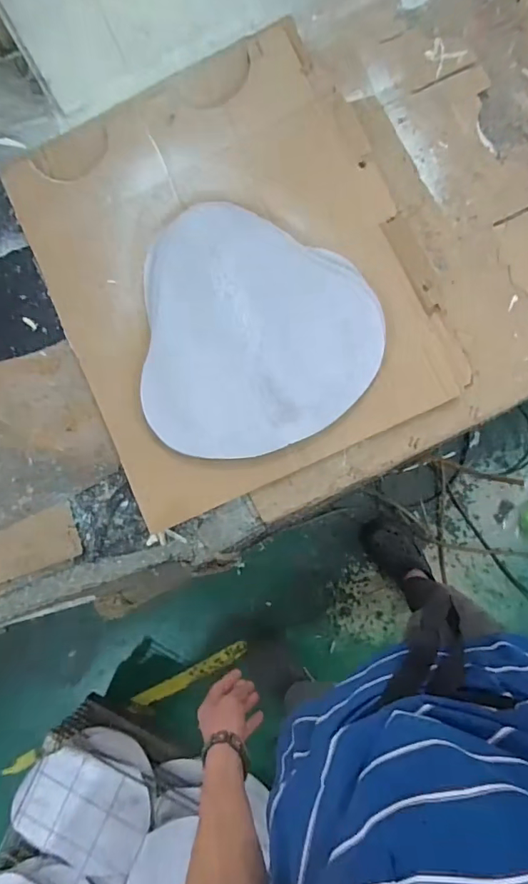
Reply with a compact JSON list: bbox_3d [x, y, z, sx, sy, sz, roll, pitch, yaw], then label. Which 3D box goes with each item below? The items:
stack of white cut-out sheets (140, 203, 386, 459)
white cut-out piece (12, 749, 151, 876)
[{"bbox_3d":[-0.007,-0.157,0.668,0.334,0.038,0.351,0,83,6],"label":"stack of white cut-out sheets"},{"bbox_3d":[-0.427,0.851,1.116,0.315,0.025,0.227,18,86,10],"label":"white cut-out piece"}]

